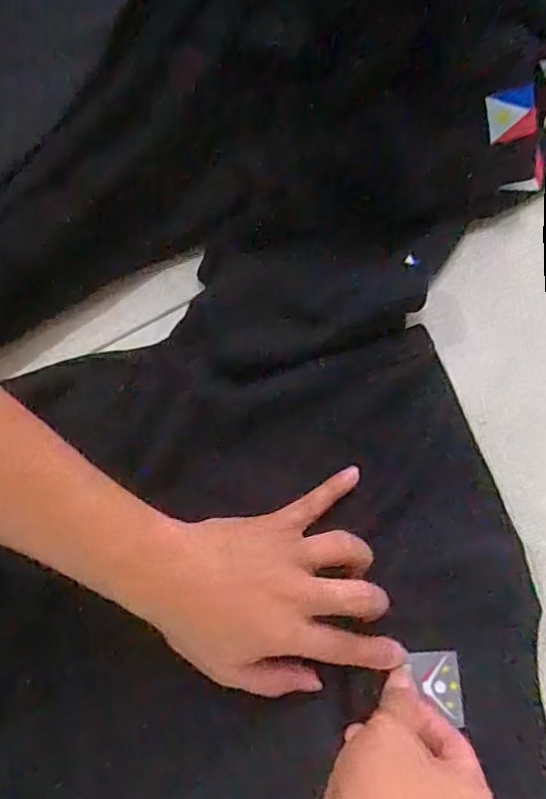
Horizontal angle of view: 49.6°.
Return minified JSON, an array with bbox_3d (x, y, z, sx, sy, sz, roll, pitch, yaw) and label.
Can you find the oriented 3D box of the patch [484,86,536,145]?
[{"bbox_3d":[0.156,-0.186,0.386,0.032,0.006,0.030,-14,121,4],"label":"patch"}]

